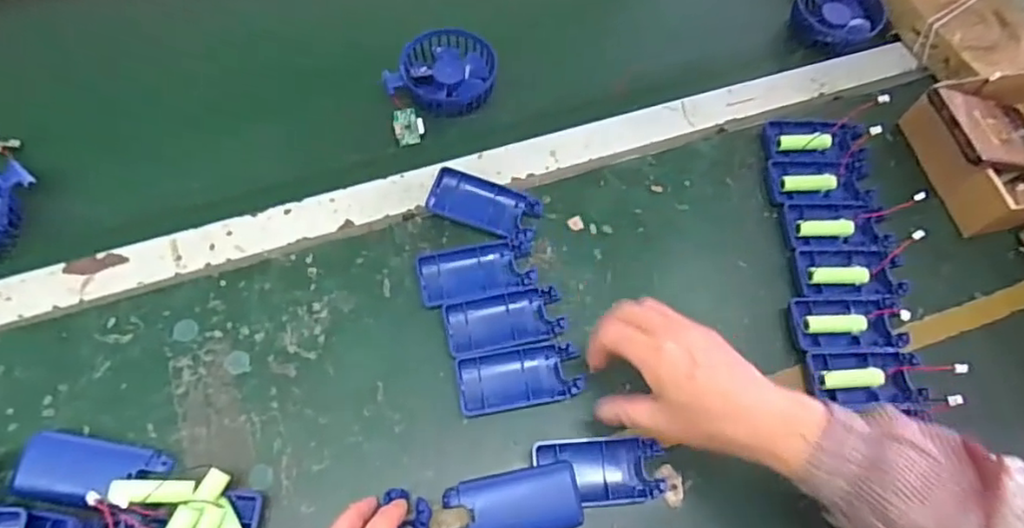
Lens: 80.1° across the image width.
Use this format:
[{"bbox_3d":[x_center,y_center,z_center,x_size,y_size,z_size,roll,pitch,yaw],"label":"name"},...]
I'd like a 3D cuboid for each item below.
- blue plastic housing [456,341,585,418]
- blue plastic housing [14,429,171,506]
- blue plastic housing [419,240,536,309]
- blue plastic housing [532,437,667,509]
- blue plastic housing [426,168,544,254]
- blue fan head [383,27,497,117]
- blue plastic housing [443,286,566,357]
[{"bbox_3d":[0.006,0.088,0.469,0.092,0.012,0.045,-8,65,-8],"label":"blue plastic housing"},{"bbox_3d":[-0.286,0.144,0.419,0.092,0.022,0.042,8,63,0],"label":"blue plastic housing"},{"bbox_3d":[-0.029,0.007,0.502,0.092,0.011,0.043,-12,65,-10],"label":"blue plastic housing"},{"bbox_3d":[0.063,0.151,0.443,0.092,0.016,0.046,1,64,-3],"label":"blue plastic housing"},{"bbox_3d":[-0.023,-0.047,0.526,0.096,0.015,0.049,21,64,7],"label":"blue plastic housing"},{"bbox_3d":[-0.062,-0.184,0.586,0.094,0.020,0.094,2,64,-3],"label":"blue fan head"},{"bbox_3d":[-0.006,0.045,0.487,0.091,0.011,0.044,-9,65,-9],"label":"blue plastic housing"}]

